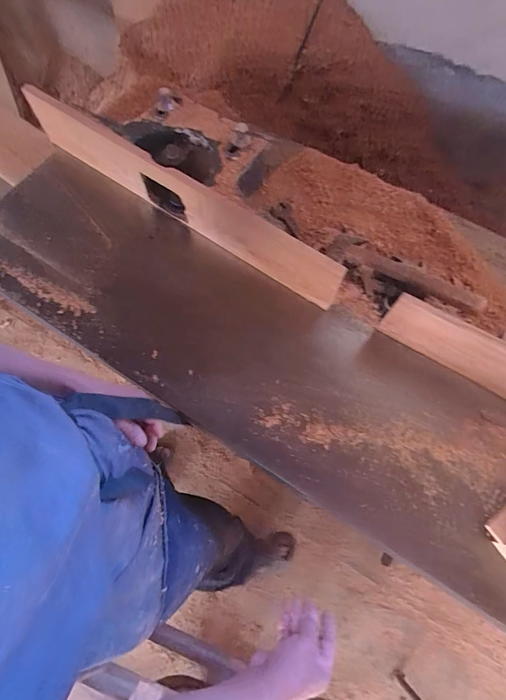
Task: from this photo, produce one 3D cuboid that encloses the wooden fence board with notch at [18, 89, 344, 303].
[{"bbox_3d":[-0.163,-0.329,0.738,0.787,0.134,0.032,34,74,11],"label":"wooden fence board with notch"}]

